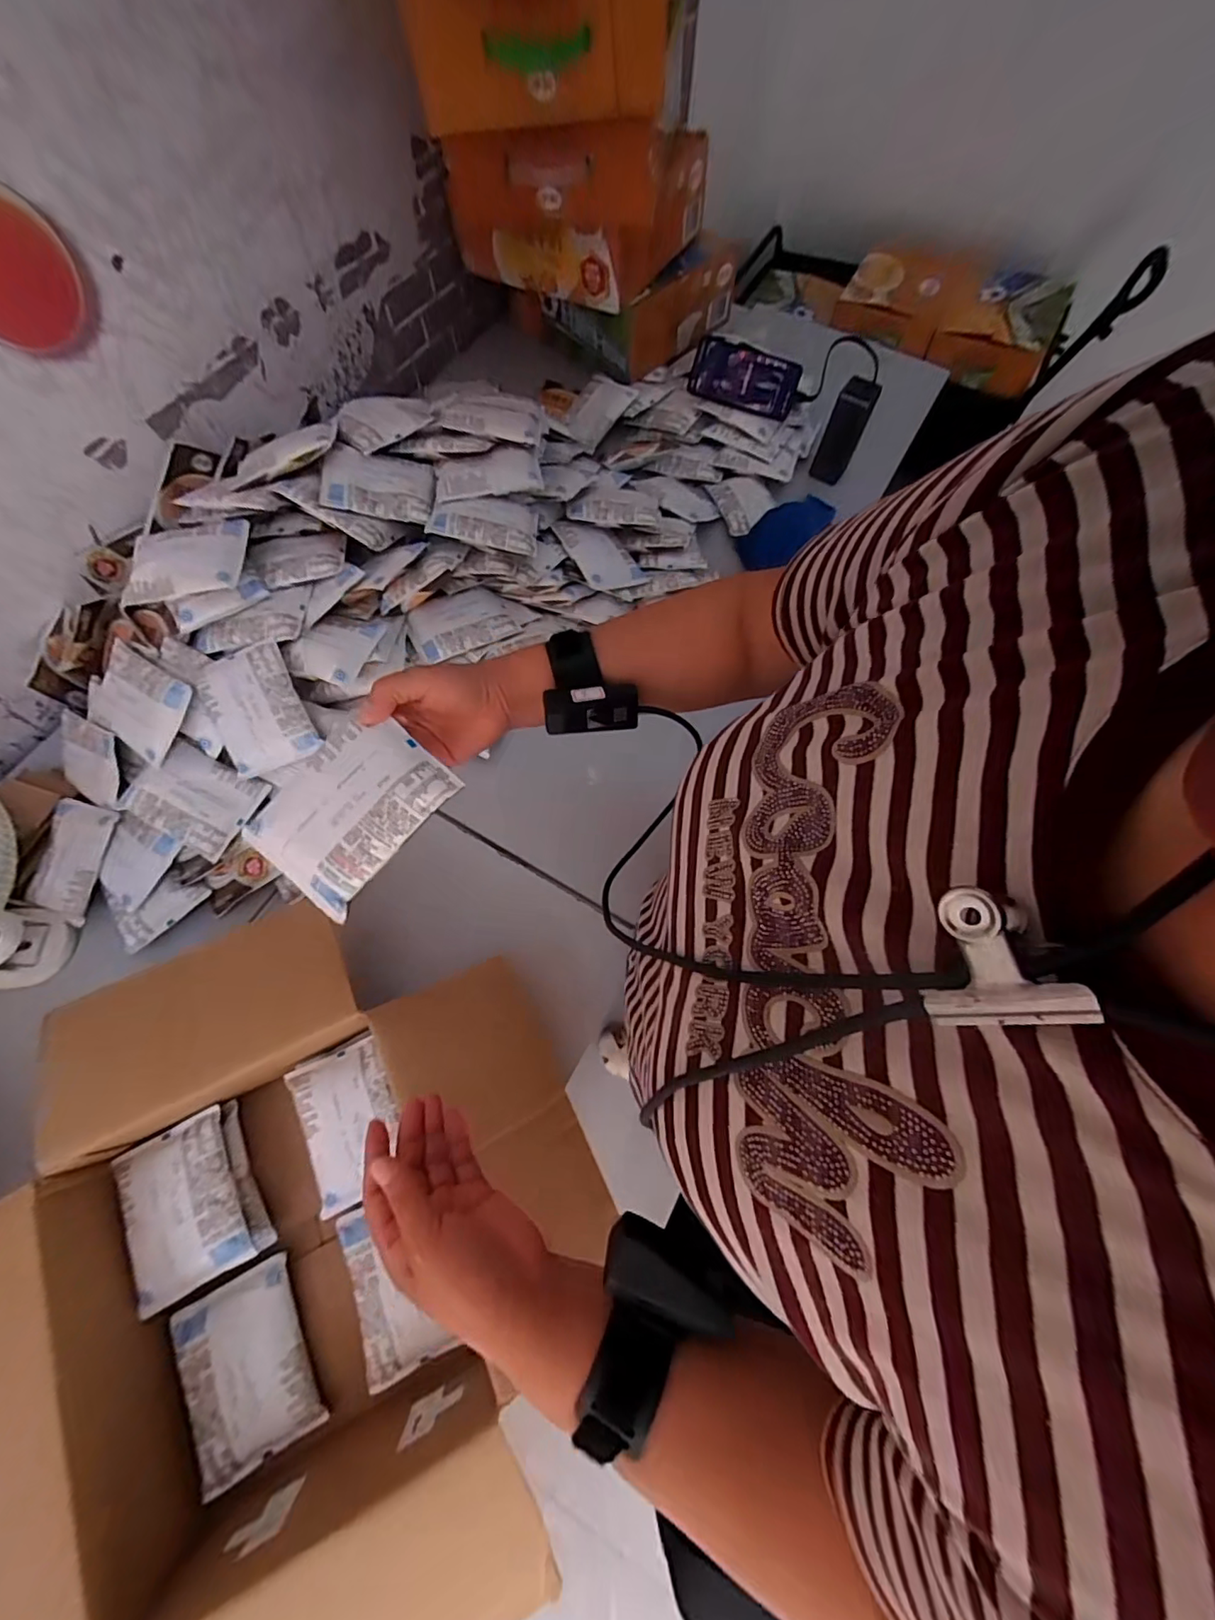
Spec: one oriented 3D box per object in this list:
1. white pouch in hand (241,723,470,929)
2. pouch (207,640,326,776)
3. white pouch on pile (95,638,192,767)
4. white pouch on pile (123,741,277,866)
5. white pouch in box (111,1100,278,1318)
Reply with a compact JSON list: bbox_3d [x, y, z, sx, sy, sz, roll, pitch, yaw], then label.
[{"bbox_3d":[-0.177,-0.002,0.373,0.090,0.027,0.122,40,73,13],"label":"white pouch in hand"},{"bbox_3d":[-0.390,-0.114,0.595,0.094,0.019,0.131,-21,98,-8],"label":"pouch"},{"bbox_3d":[-0.520,-0.120,0.593,0.119,0.011,0.092,30,94,10],"label":"white pouch on pile"},{"bbox_3d":[-0.459,-0.015,0.596,0.116,0.014,0.095,32,74,-8],"label":"white pouch on pile"},{"bbox_3d":[-0.380,0.355,0.484,0.097,0.025,0.132,-24,72,-10],"label":"white pouch in box"}]

